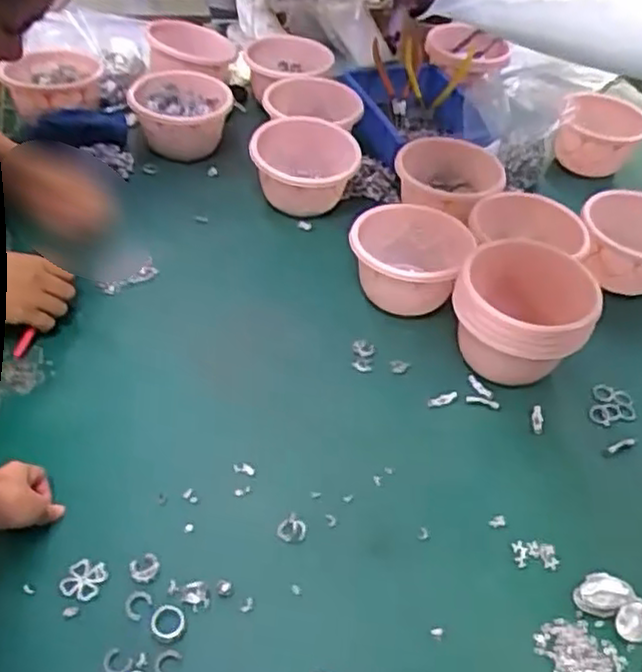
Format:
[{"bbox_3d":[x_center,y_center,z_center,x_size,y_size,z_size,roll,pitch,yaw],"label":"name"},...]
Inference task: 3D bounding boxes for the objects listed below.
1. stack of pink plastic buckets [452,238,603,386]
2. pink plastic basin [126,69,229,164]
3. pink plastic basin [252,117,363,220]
[{"bbox_3d":[0.224,-0.016,0.818,0.153,0.131,0.125,26,48,18],"label":"stack of pink plastic buckets"},{"bbox_3d":[-0.207,-0.327,1.077,0.145,0.081,0.142,4,44,-2],"label":"pink plastic basin"},{"bbox_3d":[-0.024,-0.231,1.006,0.140,0.100,0.140,3,44,-3],"label":"pink plastic basin"}]

